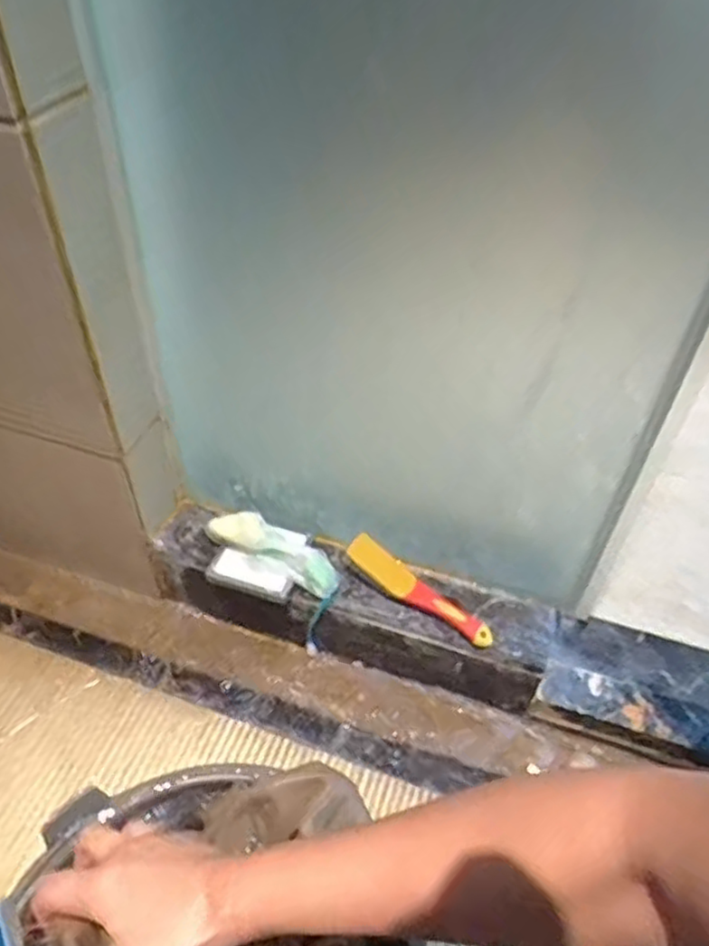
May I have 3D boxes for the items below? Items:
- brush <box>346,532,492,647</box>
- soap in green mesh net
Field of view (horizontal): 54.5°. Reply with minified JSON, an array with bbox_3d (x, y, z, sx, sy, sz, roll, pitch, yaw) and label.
[{"bbox_3d":[0.068,0.114,0.695,0.161,0.047,0.035,23,49,19],"label":"brush"},{"bbox_3d":[-0.081,0.081,0.715,0.141,0.031,0.045,24,49,19],"label":"soap in green mesh net"}]

